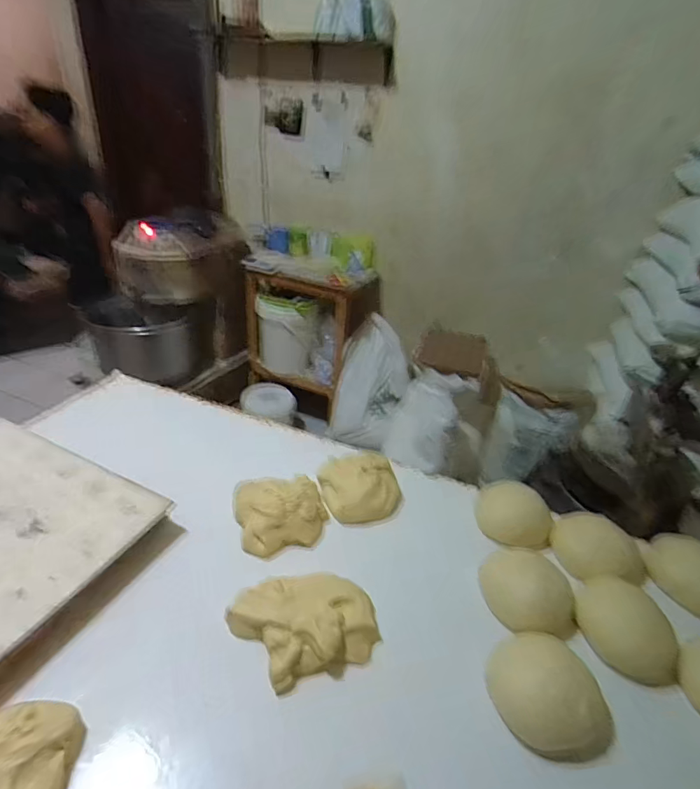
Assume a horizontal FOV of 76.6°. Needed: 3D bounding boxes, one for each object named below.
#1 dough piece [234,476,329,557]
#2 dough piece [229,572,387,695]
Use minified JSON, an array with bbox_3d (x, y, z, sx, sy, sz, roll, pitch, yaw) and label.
[{"bbox_3d":[-0.146,0.248,0.962,0.198,0.071,0.181,-5,34,-18],"label":"dough piece"},{"bbox_3d":[-0.076,0.387,0.759,0.239,0.071,0.165,-5,34,-18],"label":"dough piece"}]

